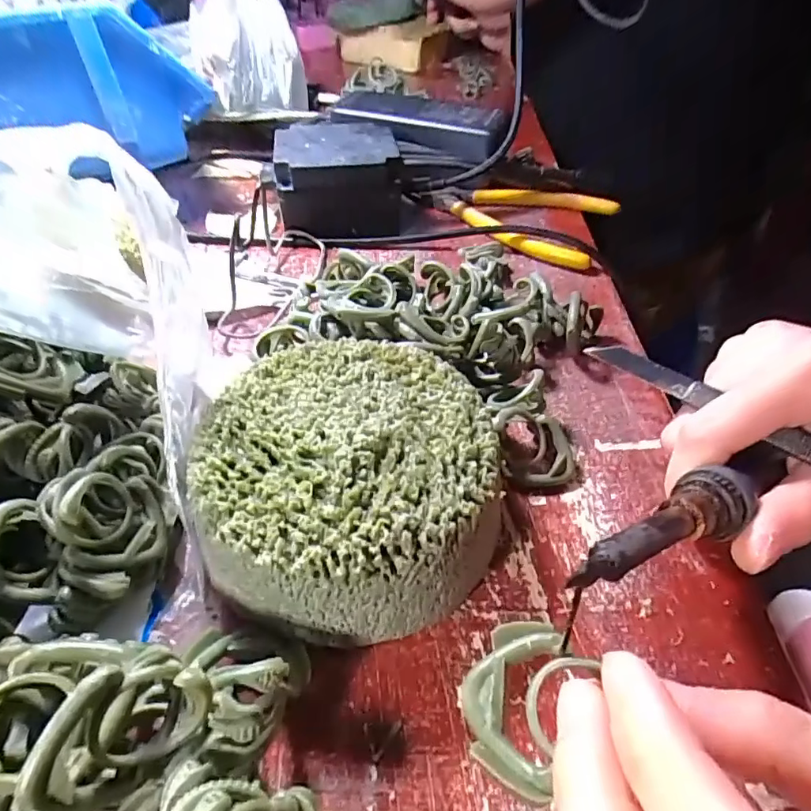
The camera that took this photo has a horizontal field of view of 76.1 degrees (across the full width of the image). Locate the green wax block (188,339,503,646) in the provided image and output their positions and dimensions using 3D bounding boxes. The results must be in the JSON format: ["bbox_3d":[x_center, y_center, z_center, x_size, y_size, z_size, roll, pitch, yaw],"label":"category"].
[{"bbox_3d":[-0.018,0.027,0.181,0.095,0.046,0.101,-12,47,-13],"label":"green wax block"}]

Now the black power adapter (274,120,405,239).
[{"bbox_3d":[-0.044,-0.149,0.347,0.079,0.050,0.084,-4,46,-6],"label":"black power adapter"}]

